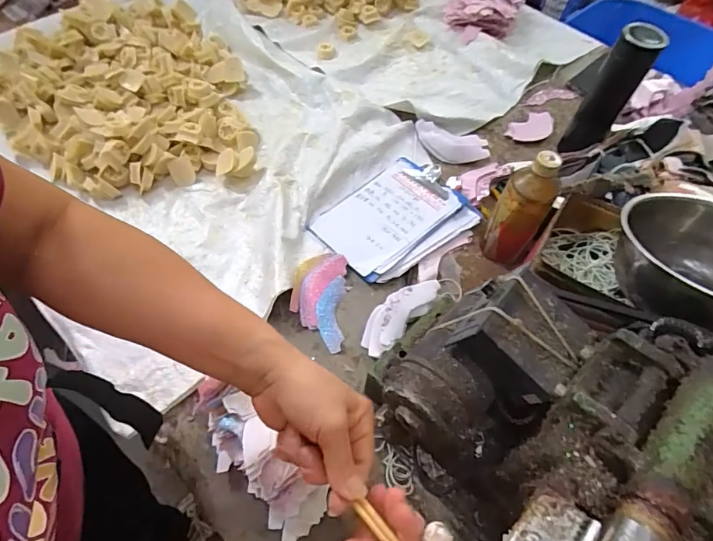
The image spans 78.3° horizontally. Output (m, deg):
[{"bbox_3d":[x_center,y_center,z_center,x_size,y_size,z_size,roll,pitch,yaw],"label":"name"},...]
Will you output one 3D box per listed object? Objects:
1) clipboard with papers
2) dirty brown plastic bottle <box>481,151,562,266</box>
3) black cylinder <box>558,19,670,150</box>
[{"bbox_3d":[0.060,-0.088,0.698,0.228,0.023,0.172,-34,66,-21],"label":"clipboard with papers"},{"bbox_3d":[0.226,-0.080,0.612,0.068,0.178,0.056,26,60,12],"label":"dirty brown plastic bottle"},{"bbox_3d":[0.409,-0.279,0.723,0.069,0.222,0.059,31,62,15],"label":"black cylinder"}]

